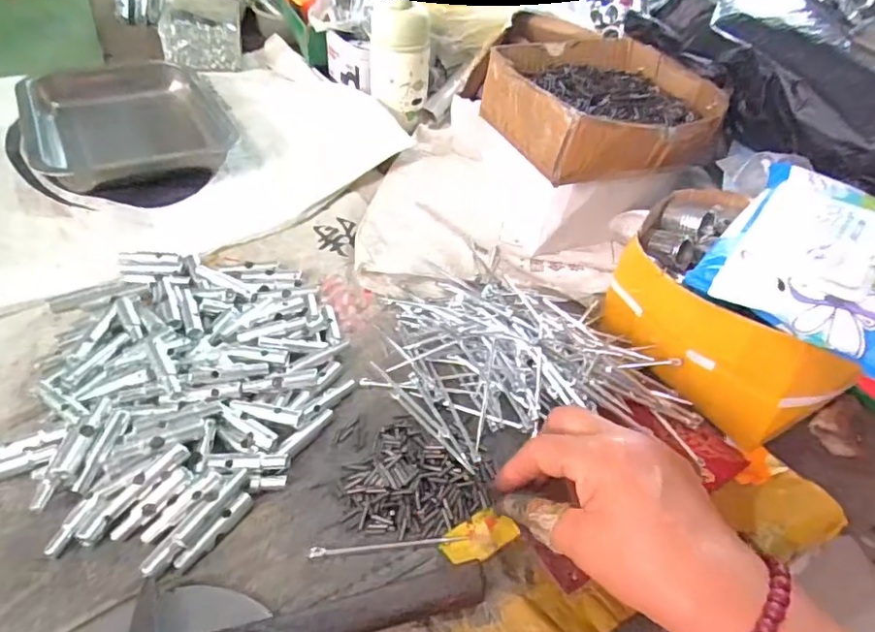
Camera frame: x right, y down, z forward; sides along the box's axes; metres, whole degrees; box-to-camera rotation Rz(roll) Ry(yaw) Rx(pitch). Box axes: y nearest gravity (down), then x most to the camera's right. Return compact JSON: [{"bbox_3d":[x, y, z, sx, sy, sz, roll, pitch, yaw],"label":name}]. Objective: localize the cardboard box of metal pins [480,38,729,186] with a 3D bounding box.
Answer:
[{"bbox_3d":[0.144,-0.188,0.499,0.176,0.055,0.178,-12,48,-17],"label":"cardboard box of metal pins"}]

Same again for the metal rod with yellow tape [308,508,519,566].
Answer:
[{"bbox_3d":[-0.011,0.133,0.325,0.119,0.005,0.027,-4,46,-10],"label":"metal rod with yellow tape"}]

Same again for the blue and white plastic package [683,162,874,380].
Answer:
[{"bbox_3d":[0.241,-0.040,0.352,0.108,0.034,0.152,34,51,25],"label":"blue and white plastic package"}]

